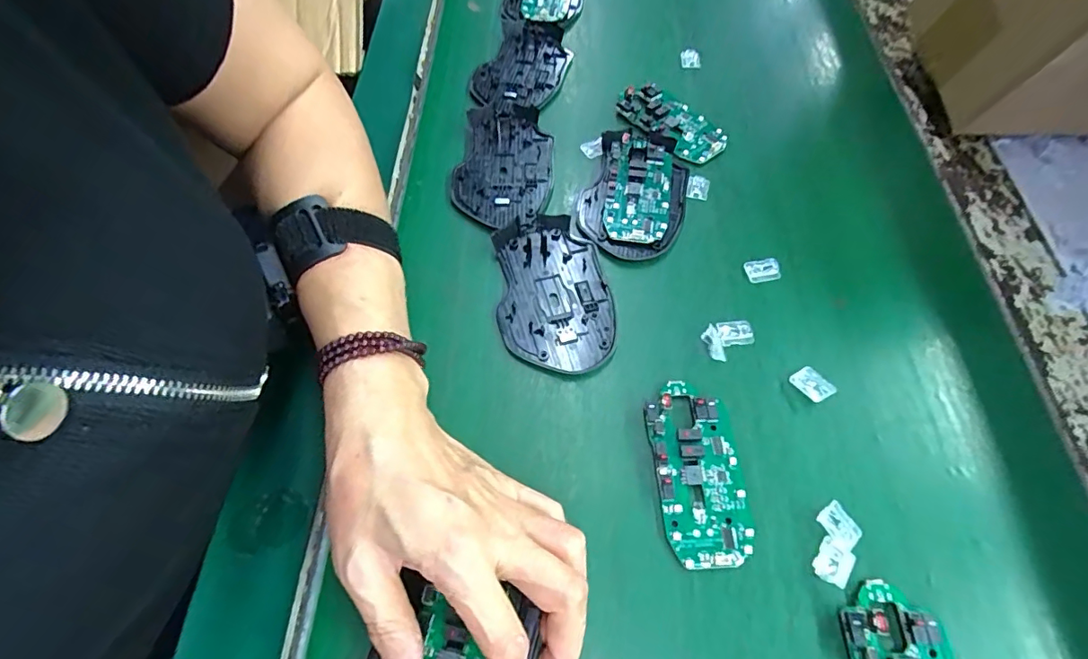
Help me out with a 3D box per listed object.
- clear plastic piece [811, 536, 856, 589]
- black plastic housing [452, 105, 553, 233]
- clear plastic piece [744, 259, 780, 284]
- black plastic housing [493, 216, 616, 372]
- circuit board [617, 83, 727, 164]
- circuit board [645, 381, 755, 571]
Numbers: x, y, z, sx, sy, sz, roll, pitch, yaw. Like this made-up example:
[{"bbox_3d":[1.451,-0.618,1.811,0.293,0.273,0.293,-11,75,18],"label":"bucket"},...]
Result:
[{"bbox_3d":[0.144,0.116,0.251,0.016,0.004,0.019,34,68,18],"label":"clear plastic piece"},{"bbox_3d":[-0.029,-0.121,0.374,0.069,0.011,0.102,8,62,6],"label":"black plastic housing"},{"bbox_3d":[0.147,-0.040,0.337,0.021,0.007,0.016,-9,62,-3],"label":"clear plastic piece"},{"bbox_3d":[0.005,-0.026,0.330,0.073,0.006,0.111,-12,62,-4],"label":"black plastic housing"},{"bbox_3d":[0.104,-0.169,0.407,0.042,0.010,0.088,-40,72,-15],"label":"circuit board"},{"bbox_3d":[0.084,0.075,0.274,0.046,0.011,0.097,-4,62,-1],"label":"circuit board"}]

